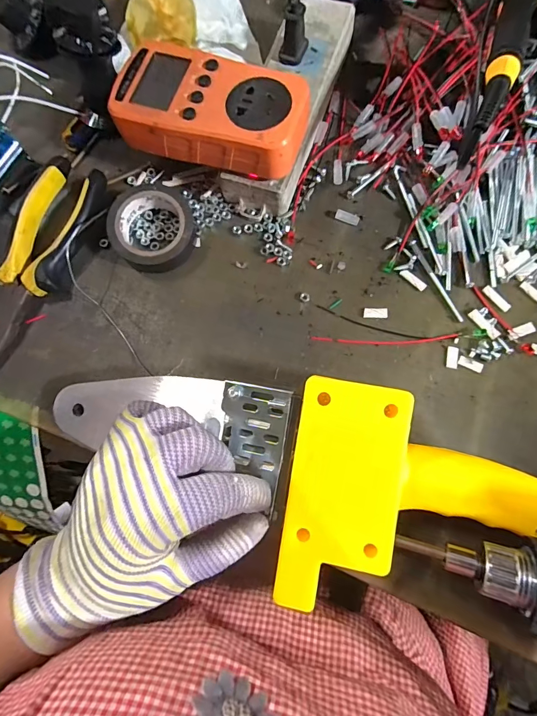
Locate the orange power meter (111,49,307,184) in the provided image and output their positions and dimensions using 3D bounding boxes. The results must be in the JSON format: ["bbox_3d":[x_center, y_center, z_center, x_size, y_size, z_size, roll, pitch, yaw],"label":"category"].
[{"bbox_3d":[-0.038,-0.165,0.257,0.125,0.032,0.065,17,79,4],"label":"orange power meter"}]

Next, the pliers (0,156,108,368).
[{"bbox_3d":[-0.180,-0.060,0.279,0.042,0.024,0.188,23,80,5],"label":"pliers"}]

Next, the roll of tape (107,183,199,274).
[{"bbox_3d":[-0.086,-0.099,0.286,0.061,0.026,0.066,0,78,1],"label":"roll of tape"}]

